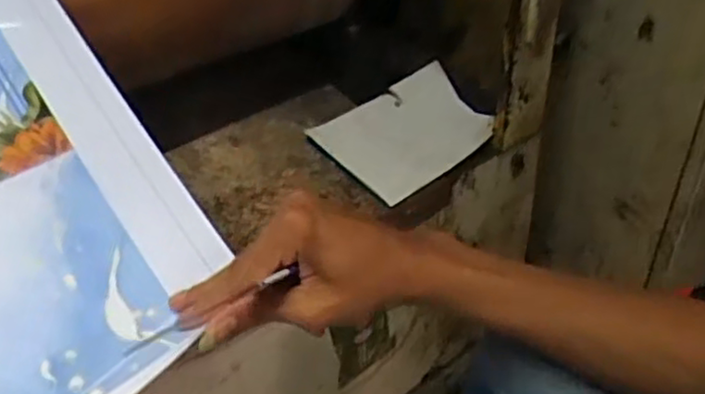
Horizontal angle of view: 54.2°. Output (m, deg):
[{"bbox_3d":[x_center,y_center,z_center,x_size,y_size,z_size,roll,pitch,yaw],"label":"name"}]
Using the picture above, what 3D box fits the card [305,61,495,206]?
[{"bbox_3d":[0.071,-0.088,0.872,0.209,0.027,0.154,-33,59,-32],"label":"card"}]

